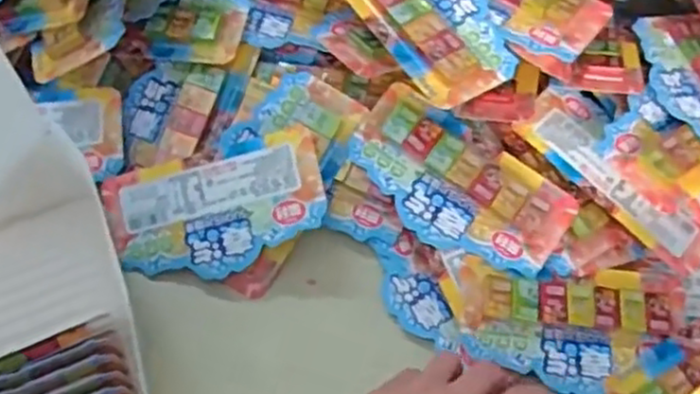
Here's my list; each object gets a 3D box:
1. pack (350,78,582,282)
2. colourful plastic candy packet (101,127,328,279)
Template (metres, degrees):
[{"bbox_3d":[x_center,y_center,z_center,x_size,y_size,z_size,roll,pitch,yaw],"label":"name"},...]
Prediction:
[{"bbox_3d":[0.068,-0.007,0.464,0.146,0.012,0.076,36,82,7],"label":"pack"},{"bbox_3d":[-0.085,0.008,0.461,0.139,0.006,0.074,-15,85,9],"label":"colourful plastic candy packet"}]

